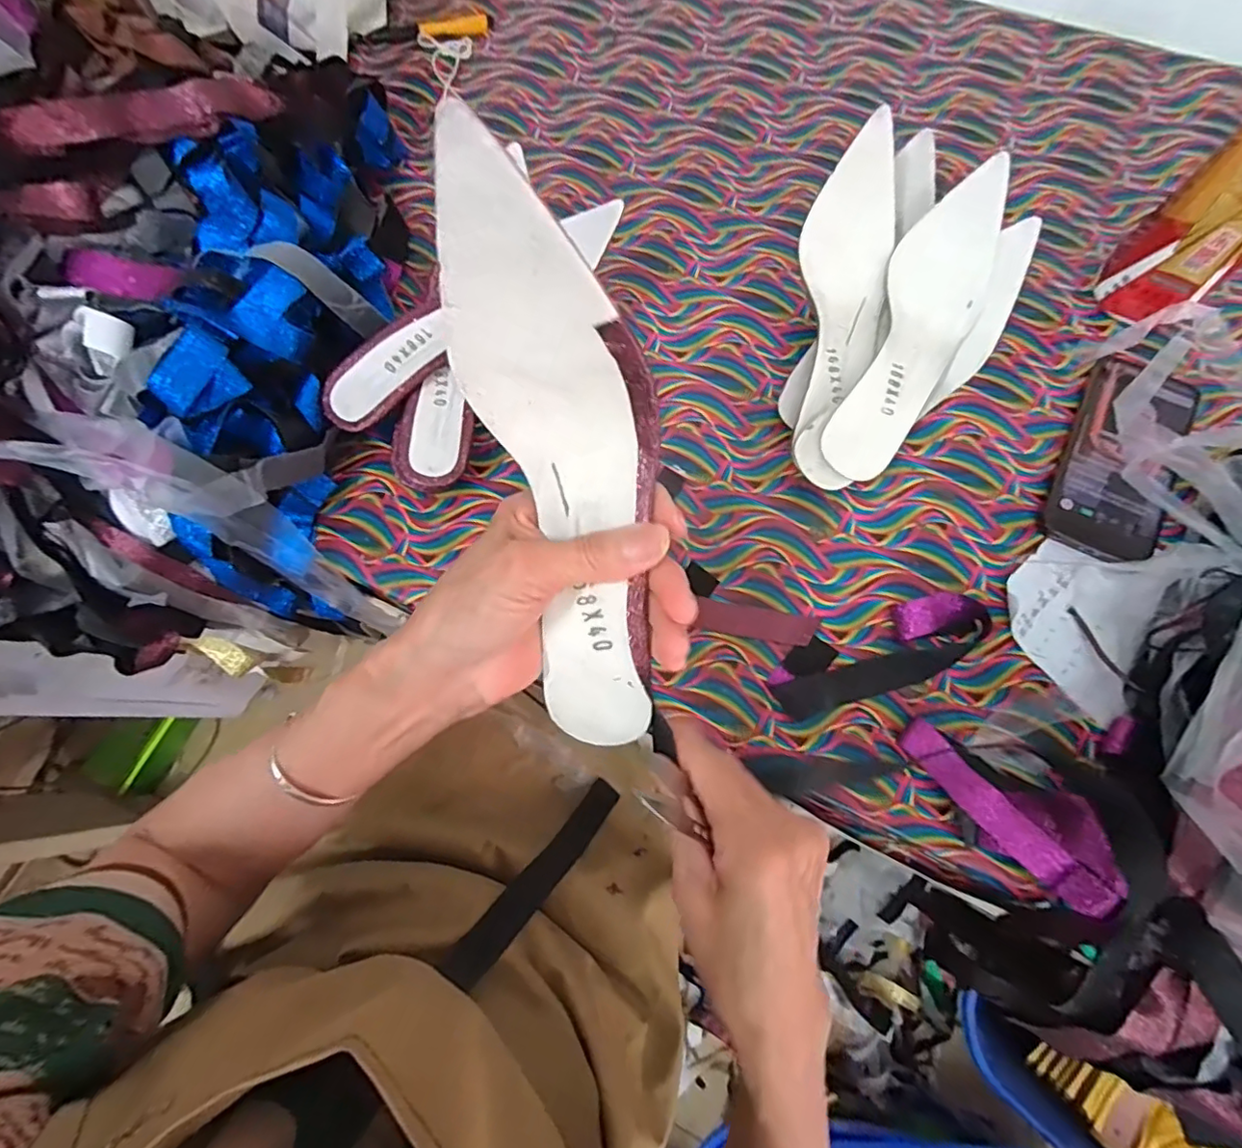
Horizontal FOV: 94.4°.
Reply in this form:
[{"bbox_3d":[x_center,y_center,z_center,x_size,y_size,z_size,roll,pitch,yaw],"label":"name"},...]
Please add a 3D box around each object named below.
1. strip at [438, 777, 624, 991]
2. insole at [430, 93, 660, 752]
[{"bbox_3d":[-0.055,0.223,0.438,0.027,0.211,0.019,40,112,12],"label":"strip"},{"bbox_3d":[-0.021,-0.035,0.246,0.072,0.050,0.247,-10,112,0],"label":"insole"}]

